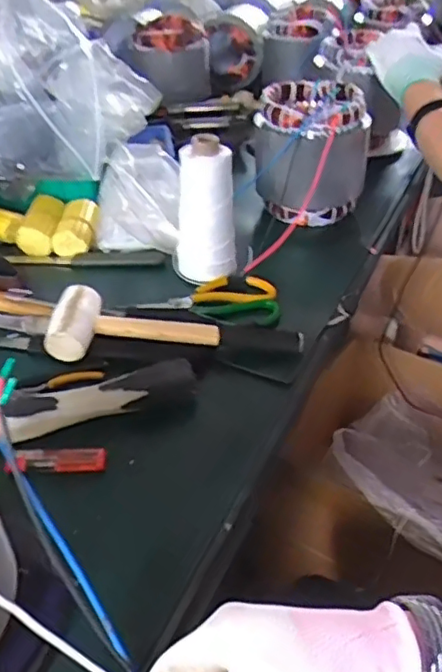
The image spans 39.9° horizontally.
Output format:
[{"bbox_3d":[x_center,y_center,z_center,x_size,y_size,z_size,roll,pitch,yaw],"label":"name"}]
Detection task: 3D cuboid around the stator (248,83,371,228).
[{"bbox_3d":[0.129,-0.260,0.870,0.149,0.164,0.138,7,39,9],"label":"stator"}]

